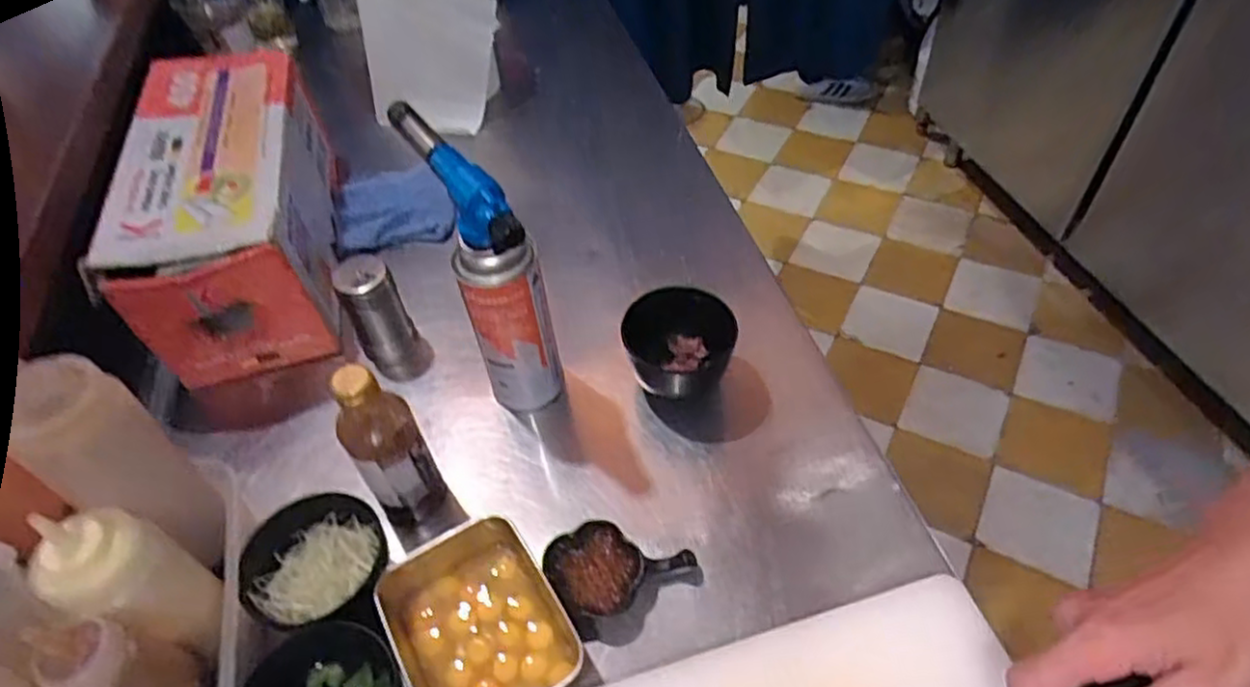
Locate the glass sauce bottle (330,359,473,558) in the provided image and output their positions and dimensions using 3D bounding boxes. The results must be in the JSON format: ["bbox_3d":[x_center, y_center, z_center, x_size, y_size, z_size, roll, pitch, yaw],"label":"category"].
[{"bbox_3d":[-0.171,0.080,0.533,0.054,0.149,0.052,-29,53,-19],"label":"glass sauce bottle"}]

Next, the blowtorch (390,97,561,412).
[{"bbox_3d":[-0.114,-0.063,0.611,0.062,0.230,0.147,-21,51,-13],"label":"blowtorch"}]

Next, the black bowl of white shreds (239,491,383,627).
[{"bbox_3d":[-0.223,0.165,0.531,0.093,0.050,0.092,-2,49,3],"label":"black bowl of white shreds"}]

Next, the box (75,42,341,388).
[{"bbox_3d":[-0.397,-0.146,0.749,0.150,0.158,0.353,-14,49,-7],"label":"box"}]

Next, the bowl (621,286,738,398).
[{"bbox_3d":[0.050,0.000,0.657,0.097,0.060,0.091,-2,49,3],"label":"bowl"}]

